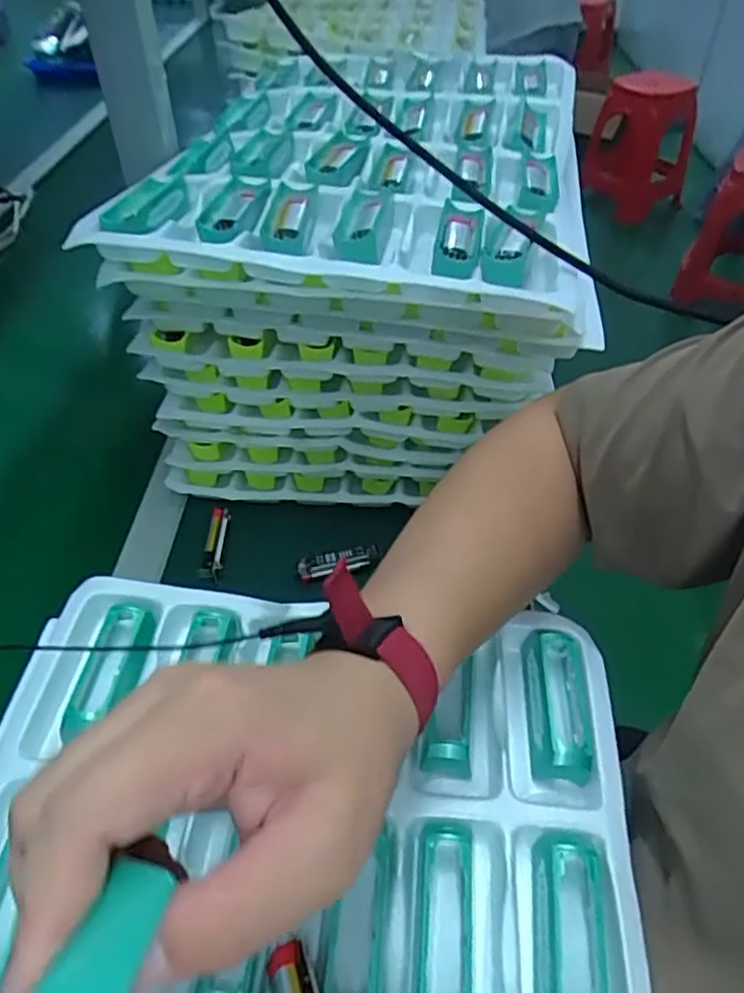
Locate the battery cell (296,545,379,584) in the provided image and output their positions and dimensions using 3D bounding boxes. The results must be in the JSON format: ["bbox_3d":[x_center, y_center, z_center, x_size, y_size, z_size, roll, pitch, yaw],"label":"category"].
[{"bbox_3d":[-0.028,0.054,0.538,0.065,0.023,0.016,-9,46,-9],"label":"battery cell"}]

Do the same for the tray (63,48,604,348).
[{"bbox_3d":[0.012,-0.289,0.551,0.313,0.036,0.456,7,46,7],"label":"tray"}]

